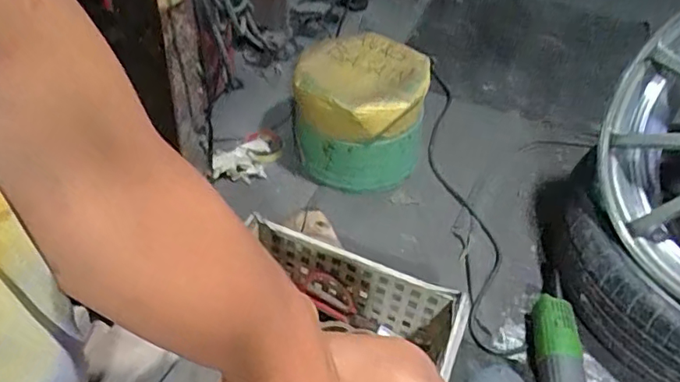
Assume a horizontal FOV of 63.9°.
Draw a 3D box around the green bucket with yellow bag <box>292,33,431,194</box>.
[{"bbox_3d":[0.039,-0.152,1.029,0.235,0.191,0.226,12,45,8],"label":"green bucket with yellow bag"}]

